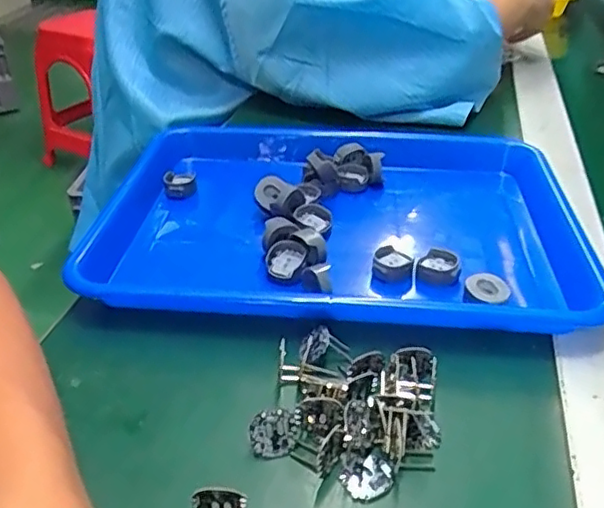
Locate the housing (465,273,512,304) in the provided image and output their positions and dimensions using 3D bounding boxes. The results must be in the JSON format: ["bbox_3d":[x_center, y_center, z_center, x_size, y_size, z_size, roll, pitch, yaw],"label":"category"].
[{"bbox_3d":[0.116,0.021,0.399,0.027,0.016,0.007,24,40,30],"label":"housing"}]

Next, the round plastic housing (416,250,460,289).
[{"bbox_3d":[0.091,0.009,0.426,0.026,0.016,0.026,6,34,7],"label":"round plastic housing"}]

